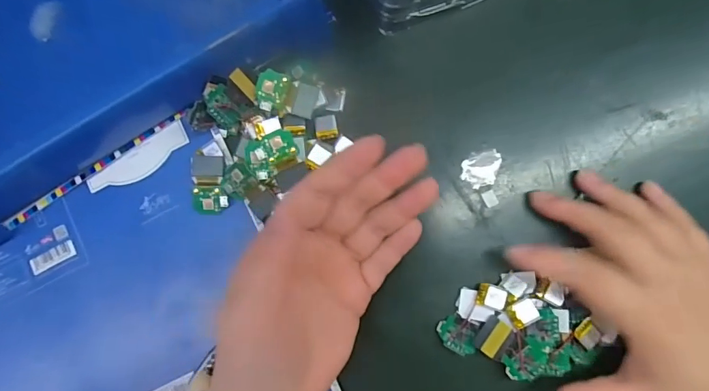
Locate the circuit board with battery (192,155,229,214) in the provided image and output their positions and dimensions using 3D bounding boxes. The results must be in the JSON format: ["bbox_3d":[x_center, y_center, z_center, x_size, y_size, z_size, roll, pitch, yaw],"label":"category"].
[{"bbox_3d":[-0.095,-0.007,0.297,0.023,0.007,0.038,-3,84,4],"label":"circuit board with battery"}]

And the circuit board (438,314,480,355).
[{"bbox_3d":[0.065,0.086,0.281,0.023,0.011,0.021,26,87,6],"label":"circuit board"}]

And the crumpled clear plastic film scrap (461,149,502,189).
[{"bbox_3d":[0.083,-0.017,0.293,0.027,0.004,0.021,-19,83,2],"label":"crumpled clear plastic film scrap"}]

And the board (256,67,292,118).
[{"bbox_3d":[-0.053,-0.067,0.292,0.019,0.011,0.026,12,85,5],"label":"board"}]

